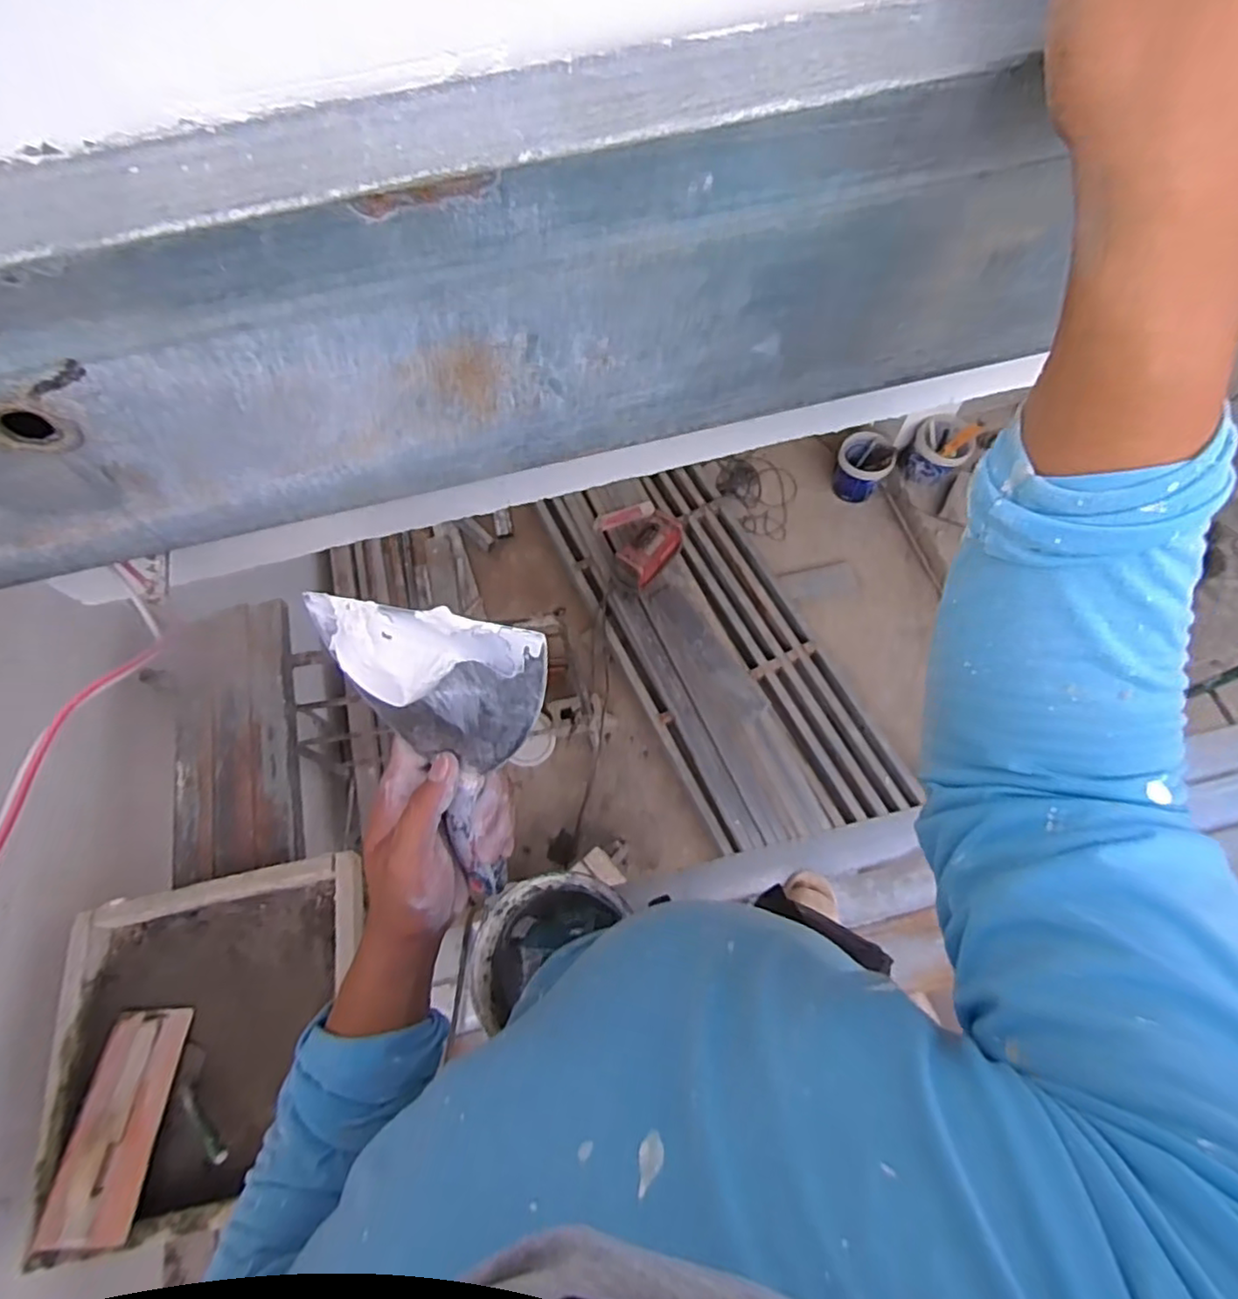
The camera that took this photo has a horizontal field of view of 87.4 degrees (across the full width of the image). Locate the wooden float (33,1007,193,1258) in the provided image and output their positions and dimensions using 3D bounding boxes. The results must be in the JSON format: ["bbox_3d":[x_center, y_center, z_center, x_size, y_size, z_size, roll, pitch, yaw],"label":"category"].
[{"bbox_3d":[-0.961,0.908,1.248,0.145,0.067,0.372,-4,52,1],"label":"wooden float"}]

